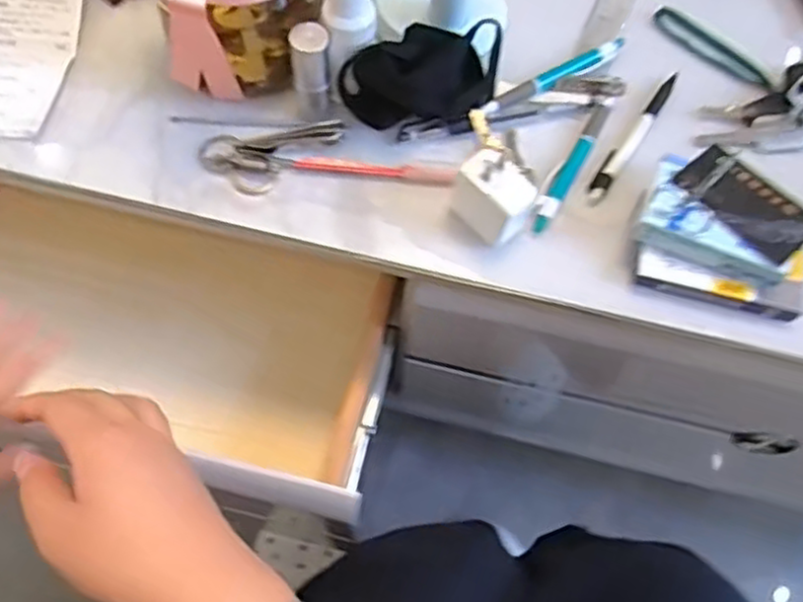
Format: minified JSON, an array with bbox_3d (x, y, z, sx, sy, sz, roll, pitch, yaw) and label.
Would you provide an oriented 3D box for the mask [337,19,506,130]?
[{"bbox_3d":[0.021,-0.154,0.484,0.114,0.055,0.057,-29,70,-16],"label":"mask"}]

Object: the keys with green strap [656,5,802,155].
[{"bbox_3d":[0.273,-0.172,0.529,0.130,0.022,0.131,-3,65,-5],"label":"keys with green strap"}]

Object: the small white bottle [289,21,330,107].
[{"bbox_3d":[-0.059,-0.149,0.466,0.022,0.073,0.018,-2,65,-4],"label":"small white bottle"}]

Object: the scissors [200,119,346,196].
[{"bbox_3d":[-0.086,-0.097,0.477,0.095,0.010,0.051,-5,66,-6],"label":"scissors"}]

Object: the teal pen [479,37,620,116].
[{"bbox_3d":[0.112,-0.163,0.514,0.126,0.008,0.015,-26,69,-14],"label":"teal pen"}]

